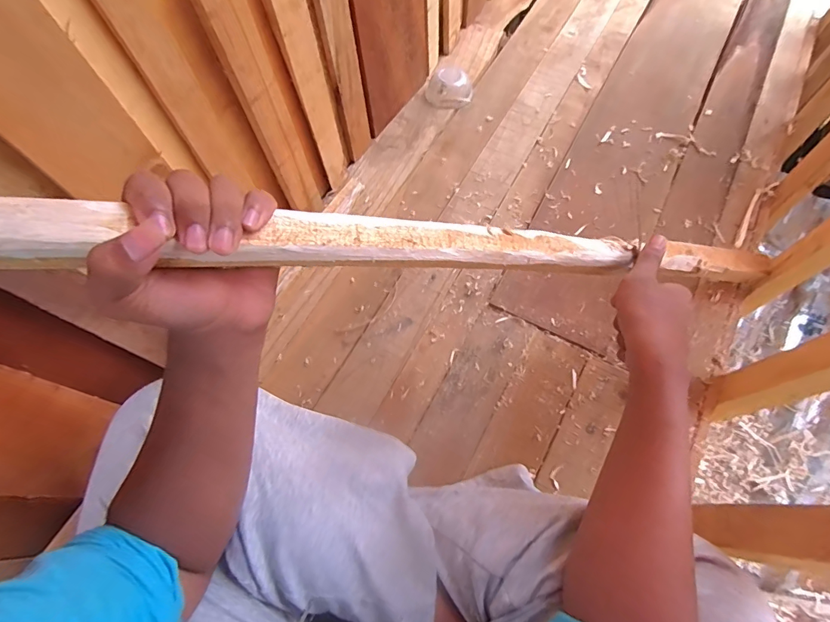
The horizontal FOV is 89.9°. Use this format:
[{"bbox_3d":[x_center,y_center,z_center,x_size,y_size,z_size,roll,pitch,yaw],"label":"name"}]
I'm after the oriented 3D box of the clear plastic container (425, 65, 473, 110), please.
[{"bbox_3d":[0.069,-0.458,0.848,0.095,0.041,0.081,-9,66,-1],"label":"clear plastic container"}]

